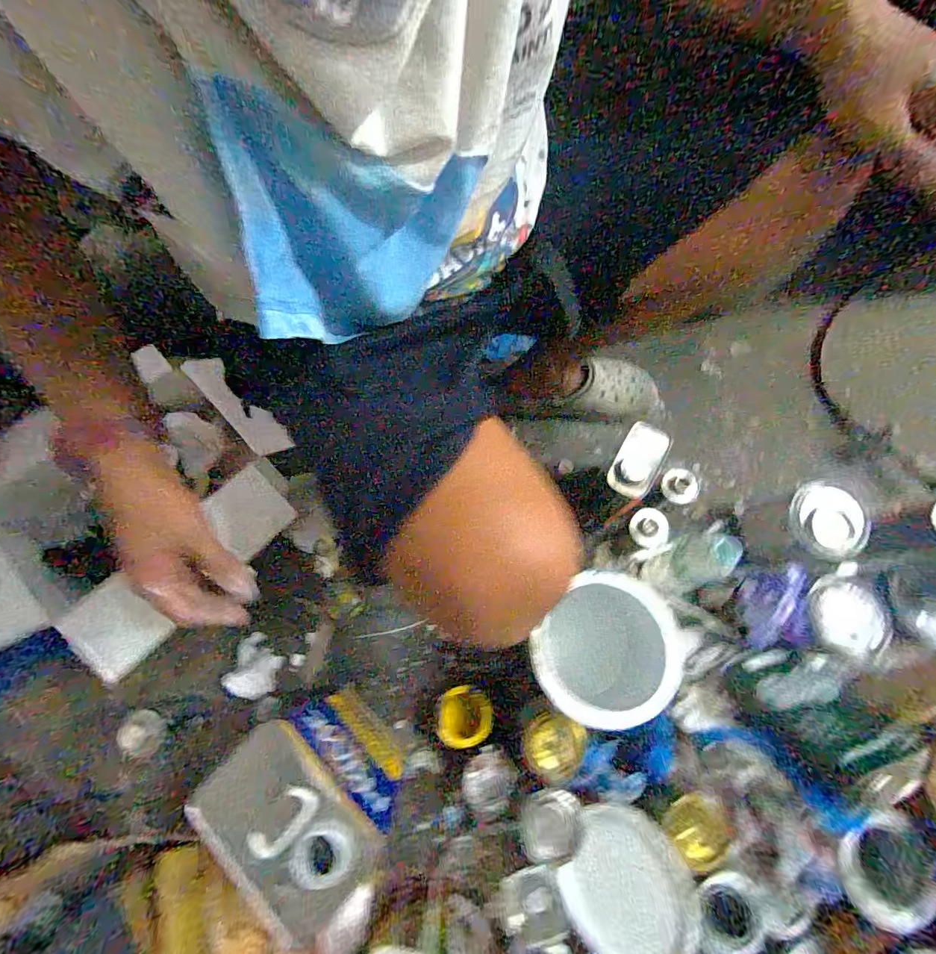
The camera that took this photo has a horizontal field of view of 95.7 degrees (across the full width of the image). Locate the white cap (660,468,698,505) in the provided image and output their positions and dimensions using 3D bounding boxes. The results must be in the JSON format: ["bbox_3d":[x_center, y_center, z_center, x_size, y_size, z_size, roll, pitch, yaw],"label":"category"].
[{"bbox_3d":[0.320,0.014,0.646,0.047,0.027,0.053,-25,73,-8],"label":"white cap"}]

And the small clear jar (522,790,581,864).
[{"bbox_3d":[0.096,0.404,0.498,0.070,0.046,0.059,-12,72,-4],"label":"small clear jar"}]

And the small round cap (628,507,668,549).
[{"bbox_3d":[0.267,0.076,0.623,0.050,0.023,0.058,1,72,1],"label":"small round cap"}]

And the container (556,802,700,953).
[{"bbox_3d":[0.180,0.474,0.486,0.146,0.031,0.152,4,72,37],"label":"container"}]

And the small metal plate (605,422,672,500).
[{"bbox_3d":[0.233,-0.022,0.576,0.056,0.029,0.098,29,74,9],"label":"small metal plate"}]

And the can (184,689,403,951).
[{"bbox_3d":[-0.185,0.353,0.505,0.110,0.248,0.155,-43,77,-13],"label":"can"}]

